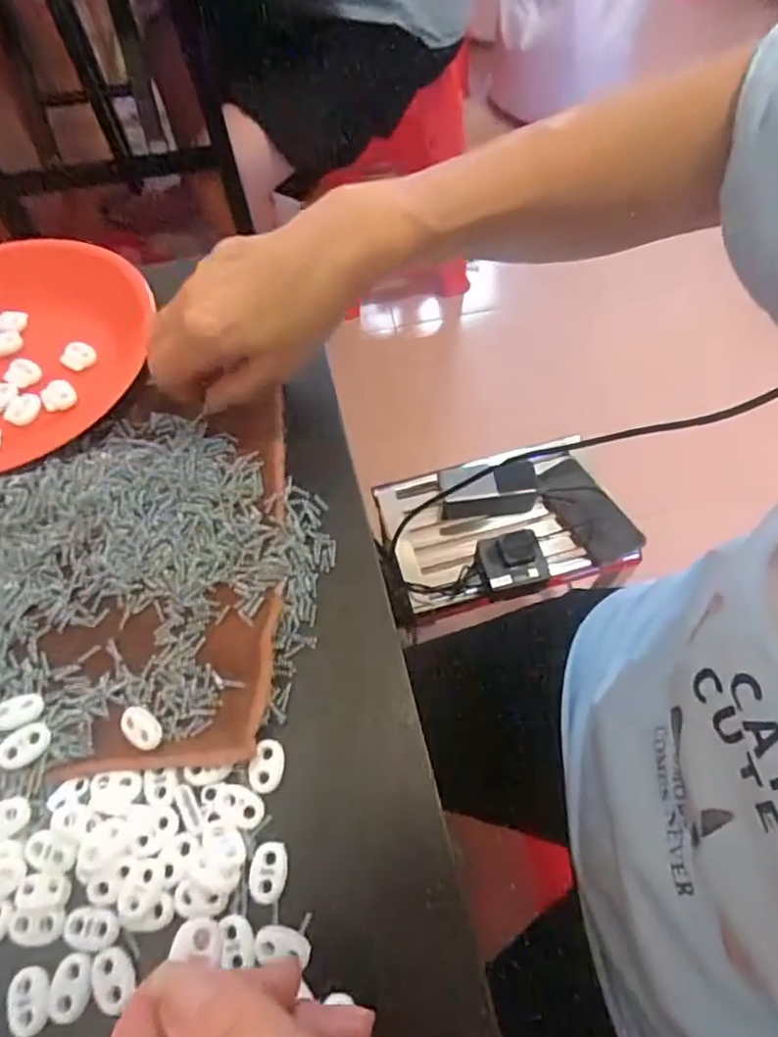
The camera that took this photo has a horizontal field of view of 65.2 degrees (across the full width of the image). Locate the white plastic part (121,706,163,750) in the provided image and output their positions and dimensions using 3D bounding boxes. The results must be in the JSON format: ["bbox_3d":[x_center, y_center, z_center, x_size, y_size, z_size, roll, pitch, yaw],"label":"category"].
[{"bbox_3d":[-0.115,0.097,0.282,0.023,0.005,0.015,32,67,19],"label":"white plastic part"}]

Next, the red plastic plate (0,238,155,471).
[{"bbox_3d":[-0.254,-0.117,0.400,0.189,0.027,0.182,-1,61,2],"label":"red plastic plate"}]

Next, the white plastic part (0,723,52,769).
[{"bbox_3d":[-0.167,0.105,0.279,0.023,0.008,0.015,-35,65,-16],"label":"white plastic part"}]

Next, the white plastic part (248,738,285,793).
[{"bbox_3d":[-0.055,0.113,0.278,0.015,0.004,0.022,10,62,9],"label":"white plastic part"}]

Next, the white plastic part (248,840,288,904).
[{"bbox_3d":[-0.051,0.149,0.257,0.015,0.004,0.022,4,61,5],"label":"white plastic part"}]

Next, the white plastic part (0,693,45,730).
[{"bbox_3d":[-0.176,0.092,0.288,0.022,0.008,0.016,-12,61,-4],"label":"white plastic part"}]

